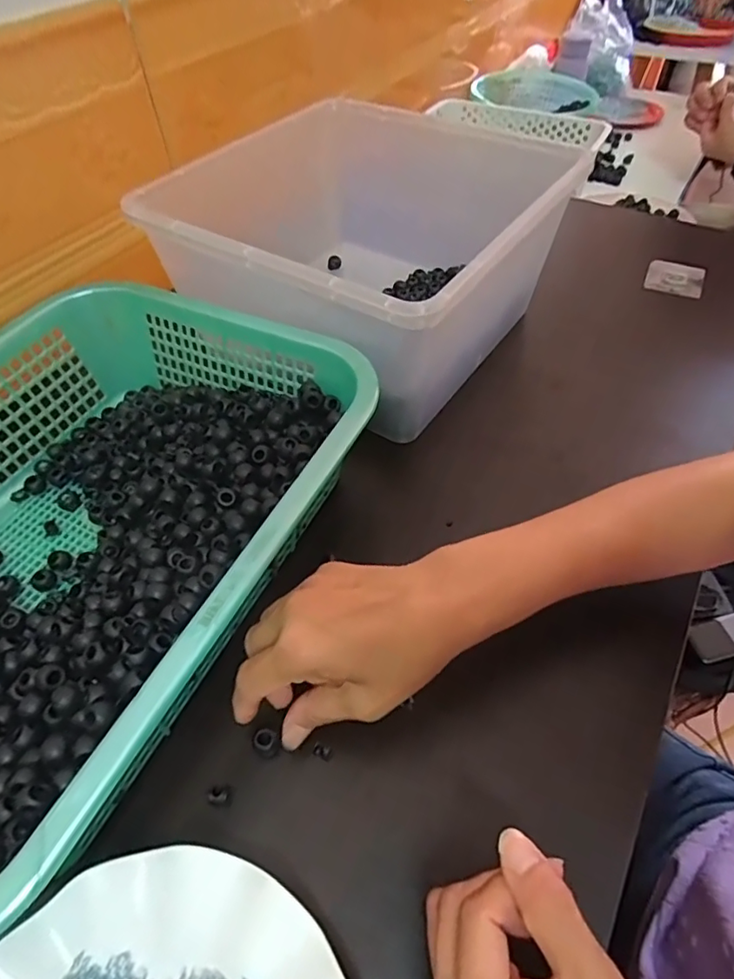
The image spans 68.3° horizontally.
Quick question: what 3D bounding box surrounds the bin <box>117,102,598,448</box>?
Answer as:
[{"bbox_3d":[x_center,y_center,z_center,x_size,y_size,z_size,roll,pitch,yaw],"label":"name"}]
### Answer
[{"bbox_3d":[0.005,-0.231,0.527,0.302,0.151,0.326,27,57,21],"label":"bin"}]

